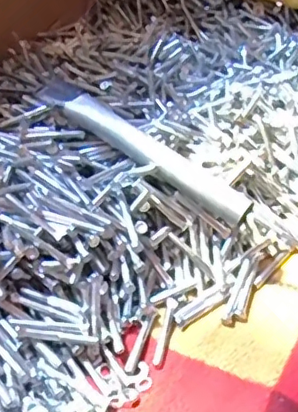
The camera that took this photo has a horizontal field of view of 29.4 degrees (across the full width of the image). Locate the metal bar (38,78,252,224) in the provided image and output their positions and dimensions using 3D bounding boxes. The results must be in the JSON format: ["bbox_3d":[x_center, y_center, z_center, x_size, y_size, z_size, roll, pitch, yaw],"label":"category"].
[{"bbox_3d":[-0.009,-0.052,0.479,0.216,0.017,0.026,35,54,21],"label":"metal bar"}]

